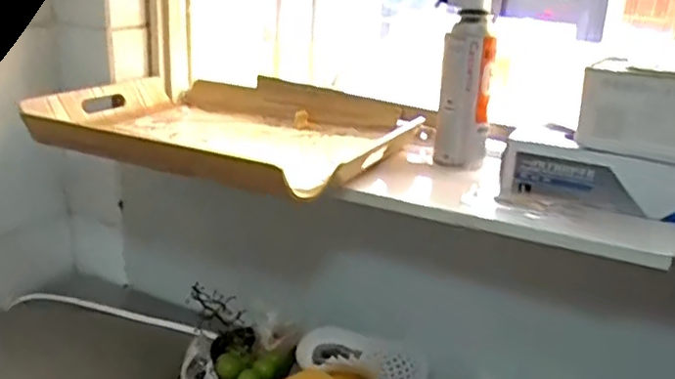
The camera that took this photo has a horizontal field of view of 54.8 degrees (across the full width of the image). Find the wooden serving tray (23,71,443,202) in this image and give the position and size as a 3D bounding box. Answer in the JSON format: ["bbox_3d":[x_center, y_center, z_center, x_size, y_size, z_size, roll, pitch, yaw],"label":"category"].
[{"bbox_3d":[-0.143,-0.082,0.816,0.415,0.051,0.329,12,21,24],"label":"wooden serving tray"}]

